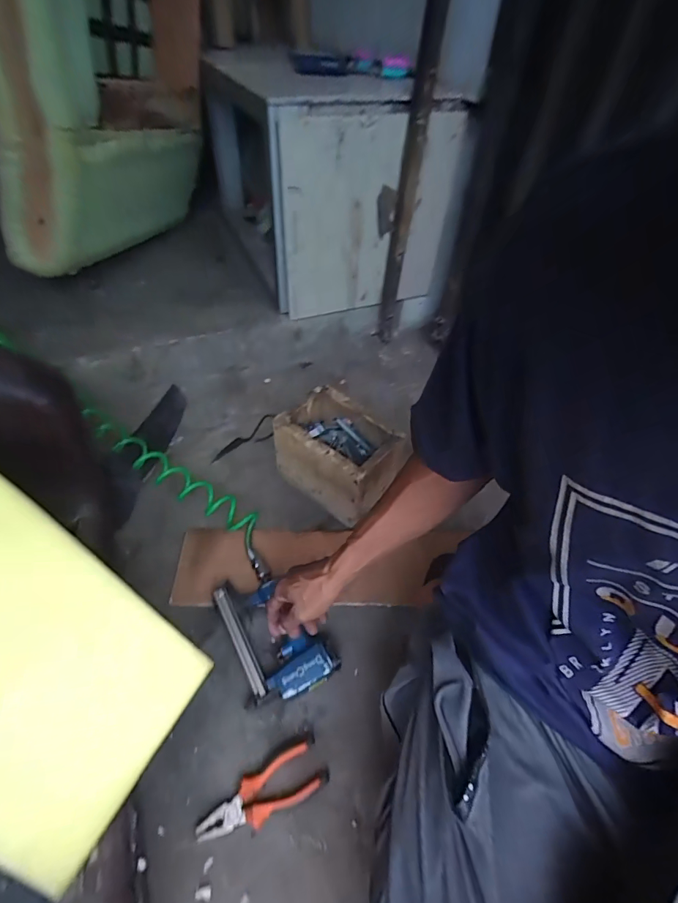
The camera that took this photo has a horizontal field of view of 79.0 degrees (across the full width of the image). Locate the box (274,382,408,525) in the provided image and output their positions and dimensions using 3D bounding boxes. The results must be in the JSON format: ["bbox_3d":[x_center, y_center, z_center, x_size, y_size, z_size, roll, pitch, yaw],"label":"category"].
[{"bbox_3d":[-0.003,0.007,0.766,0.197,0.166,0.144,24,48,17],"label":"box"}]

